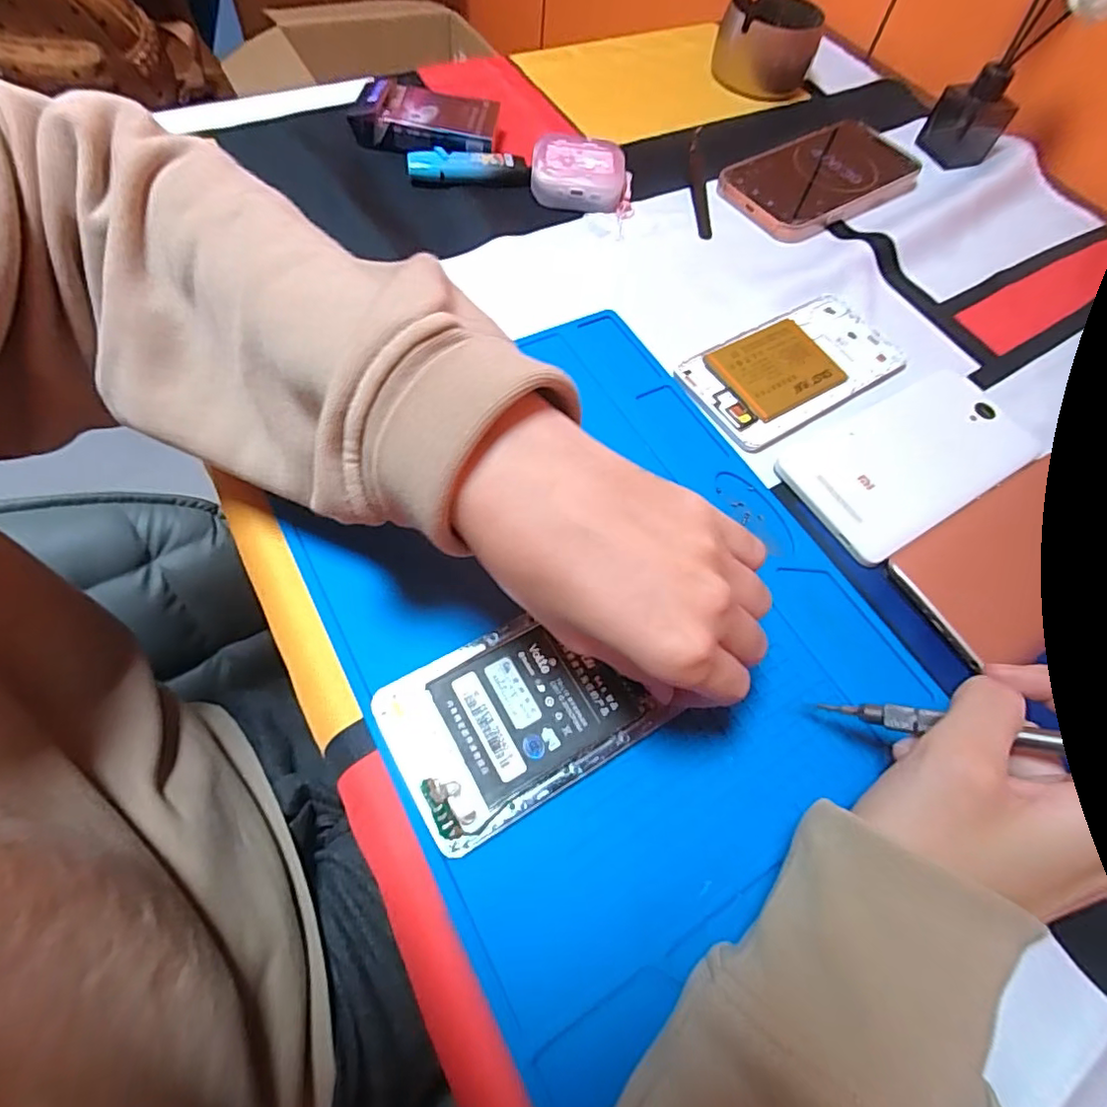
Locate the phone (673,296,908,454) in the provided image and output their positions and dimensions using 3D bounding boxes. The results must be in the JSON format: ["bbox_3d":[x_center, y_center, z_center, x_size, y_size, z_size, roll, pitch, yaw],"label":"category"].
[{"bbox_3d":[0.149,-0.115,0.352,0.144,0.010,0.070,-29,69,-20],"label":"phone"}]

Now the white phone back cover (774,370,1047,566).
[{"bbox_3d":[0.201,-0.055,0.325,0.149,0.009,0.077,-28,68,-19],"label":"white phone back cover"}]

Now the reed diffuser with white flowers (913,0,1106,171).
[{"bbox_3d":[0.355,-0.386,0.438,0.071,0.147,0.068,30,63,8],"label":"reed diffuser with white flowers"}]

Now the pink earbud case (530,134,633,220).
[{"bbox_3d":[0.022,-0.269,0.412,0.069,0.028,0.045,12,61,0],"label":"pink earbud case"}]

